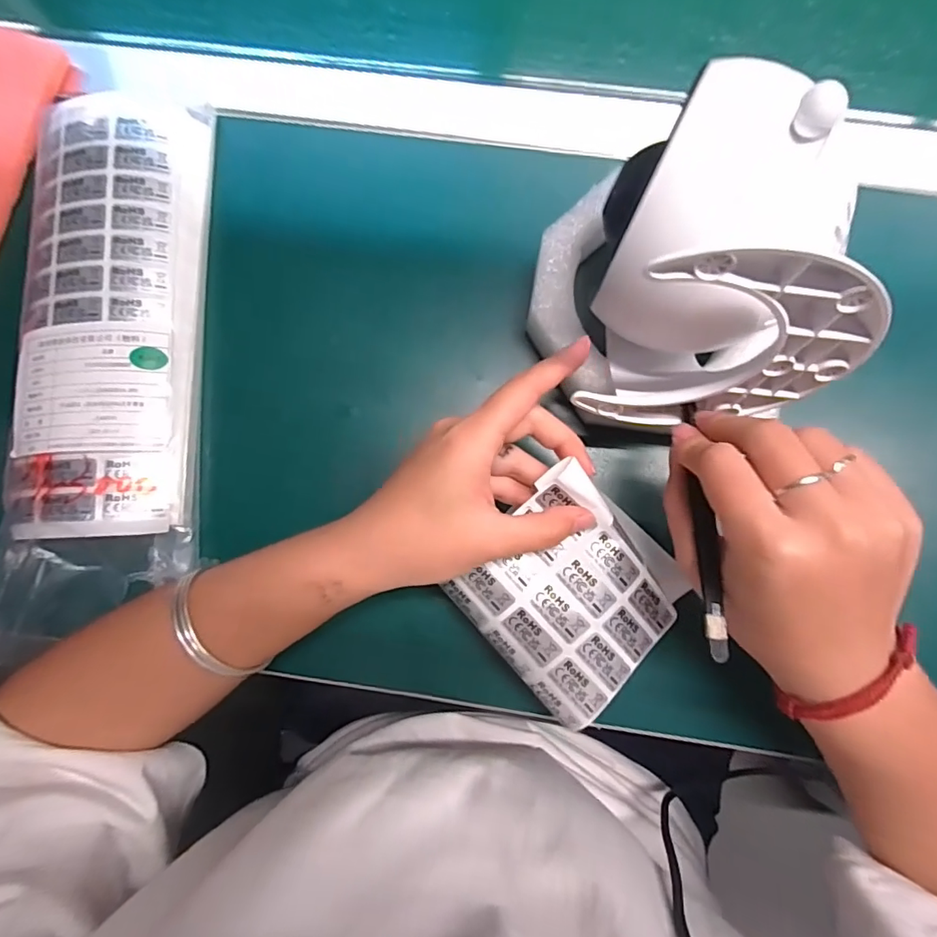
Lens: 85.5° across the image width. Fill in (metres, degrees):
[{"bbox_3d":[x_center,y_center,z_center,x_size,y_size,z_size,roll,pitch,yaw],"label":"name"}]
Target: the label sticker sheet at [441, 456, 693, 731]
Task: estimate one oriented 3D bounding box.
[{"bbox_3d":[0.055,0.065,0.263,0.099,0.032,0.104,42,84,5],"label":"label sticker sheet"}]

